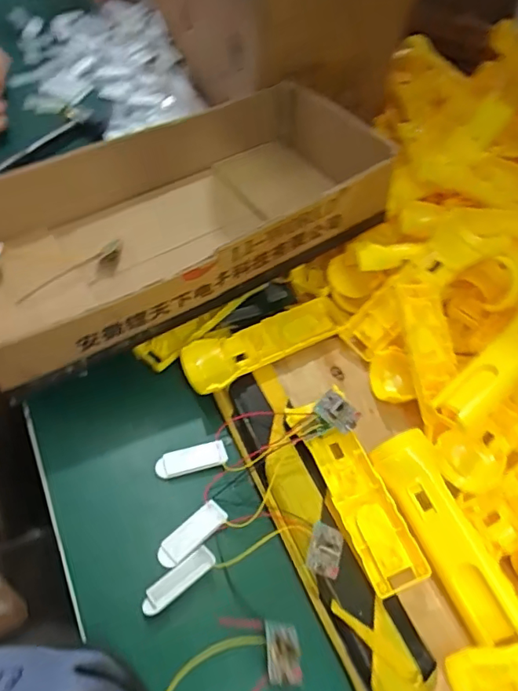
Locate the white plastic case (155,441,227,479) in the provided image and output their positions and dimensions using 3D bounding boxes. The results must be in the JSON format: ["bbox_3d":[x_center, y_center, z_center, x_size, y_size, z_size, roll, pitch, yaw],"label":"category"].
[{"bbox_3d":[-0.057,0.096,0.429,0.059,0.004,0.023,-12,55,-14],"label":"white plastic case"}]

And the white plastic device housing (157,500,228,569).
[{"bbox_3d":[-0.051,0.145,0.391,0.022,0.004,0.059,40,59,22],"label":"white plastic device housing"}]

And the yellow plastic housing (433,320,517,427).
[{"bbox_3d":[0.217,0.008,0.438,0.157,0.019,0.038,-39,65,-14],"label":"yellow plastic housing"}]

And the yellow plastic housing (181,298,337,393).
[{"bbox_3d":[0.009,-0.001,0.491,0.165,0.028,0.051,-24,59,-22],"label":"yellow plastic housing"}]

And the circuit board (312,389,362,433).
[{"bbox_3d":[0.065,0.055,0.420,0.035,0.011,0.024,41,83,17],"label":"circuit board"}]

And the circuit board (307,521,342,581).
[{"bbox_3d":[0.050,0.152,0.381,0.025,0.005,0.035,19,53,0],"label":"circuit board"}]

